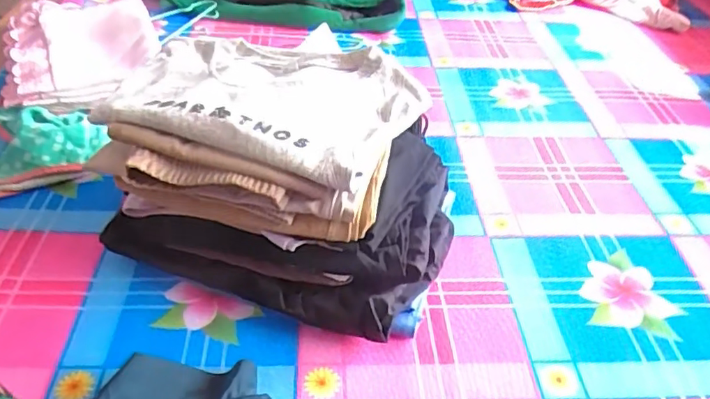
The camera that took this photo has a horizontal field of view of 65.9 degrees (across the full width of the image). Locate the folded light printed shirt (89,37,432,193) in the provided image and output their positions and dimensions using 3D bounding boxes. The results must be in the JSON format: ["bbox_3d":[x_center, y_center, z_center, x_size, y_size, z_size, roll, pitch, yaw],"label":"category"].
[{"bbox_3d":[-0.097,-0.113,0.587,0.317,0.040,0.198,14,43,12],"label":"folded light printed shirt"}]

